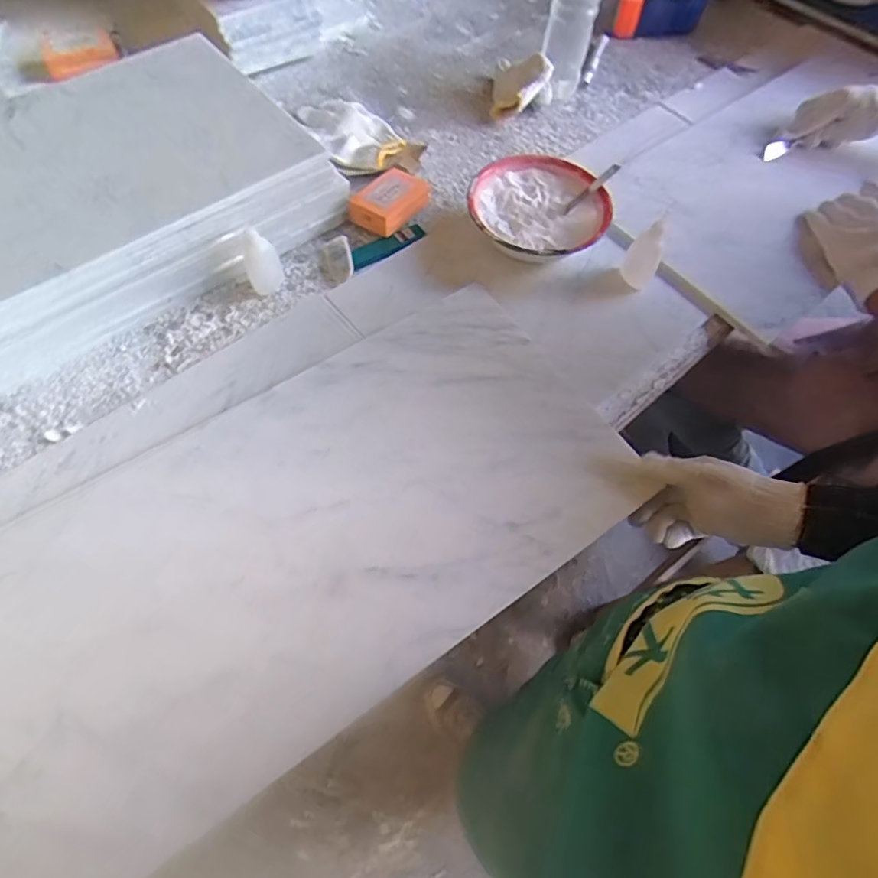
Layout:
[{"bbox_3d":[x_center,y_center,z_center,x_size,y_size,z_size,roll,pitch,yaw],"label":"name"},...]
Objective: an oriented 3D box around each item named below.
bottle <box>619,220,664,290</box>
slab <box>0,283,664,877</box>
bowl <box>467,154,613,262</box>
[{"bbox_3d":[0.237,-0.215,0.591,0.036,0.072,0.041,12,63,6],"label":"bottle"},{"bbox_3d":[-0.121,0.078,0.464,0.592,0.018,0.313,-32,68,-16],"label":"slab"},{"bbox_3d":[0.117,-0.270,0.626,0.156,0.048,0.153,0,63,0],"label":"bowl"}]

